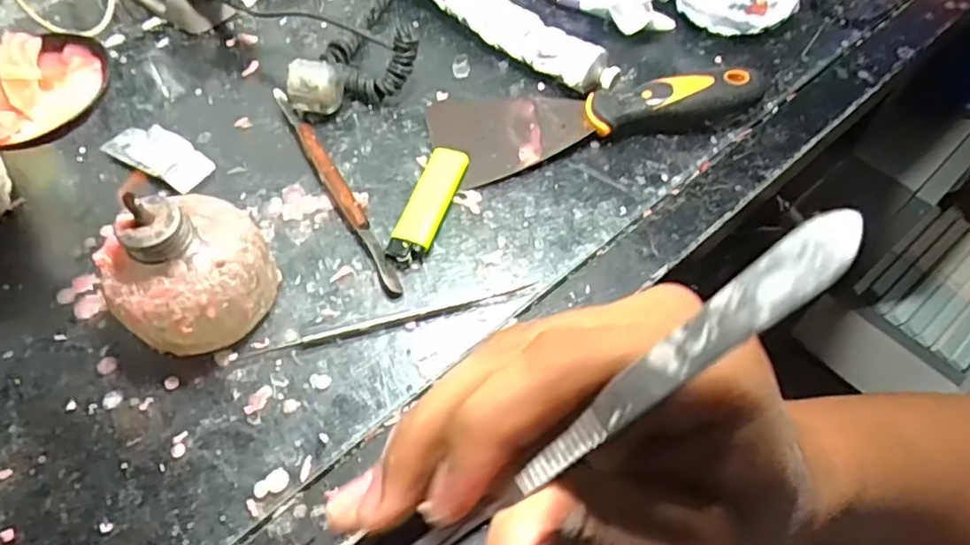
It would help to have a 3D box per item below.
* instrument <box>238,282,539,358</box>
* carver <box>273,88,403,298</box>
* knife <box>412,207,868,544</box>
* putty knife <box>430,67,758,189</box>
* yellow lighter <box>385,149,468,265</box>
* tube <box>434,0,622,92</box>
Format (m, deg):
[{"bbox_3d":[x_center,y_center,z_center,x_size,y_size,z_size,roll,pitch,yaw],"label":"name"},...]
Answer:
[{"bbox_3d":[-0.047,0.025,0.333,0.152,0.004,0.008,-13,60,-8],"label":"instrument"},{"bbox_3d":[-0.088,-0.053,0.373,0.012,0.013,0.166,-26,63,-15],"label":"carver"},{"bbox_3d":[0.026,0.034,0.147,0.139,0.004,0.014,-40,64,10],"label":"knife"},{"bbox_3d":[0.066,-0.106,0.398,0.196,0.032,0.066,-14,61,-9],"label":"putty knife"},{"bbox_3d":[-0.033,-0.038,0.363,0.022,0.014,0.077,19,61,10],"label":"yellow lighter"},{"bbox_3d":[0.012,-0.169,0.437,0.181,0.028,0.031,36,65,19],"label":"tube"}]

